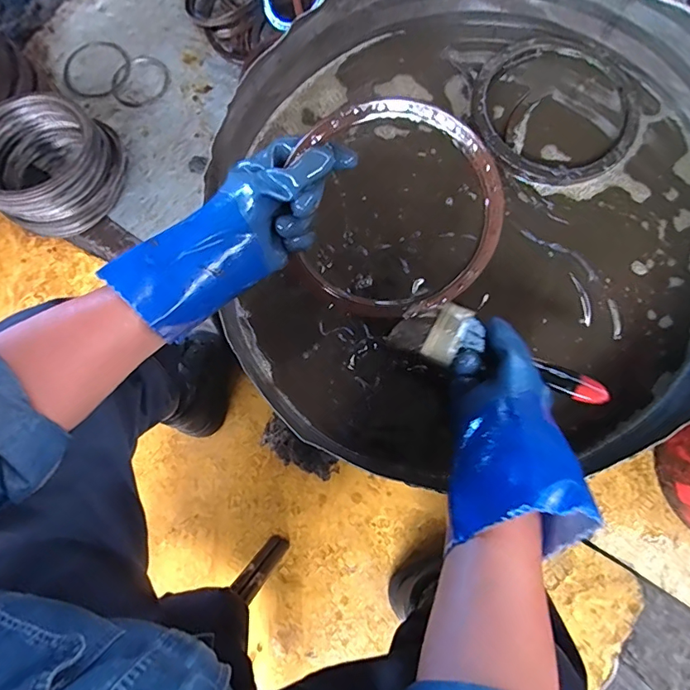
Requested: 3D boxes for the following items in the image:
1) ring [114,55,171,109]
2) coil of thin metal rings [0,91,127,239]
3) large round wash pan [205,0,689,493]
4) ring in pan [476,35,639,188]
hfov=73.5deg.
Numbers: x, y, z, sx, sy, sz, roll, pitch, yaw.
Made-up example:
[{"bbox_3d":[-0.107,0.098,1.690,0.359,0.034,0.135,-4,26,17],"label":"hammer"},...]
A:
[{"bbox_3d":[-0.420,-0.546,0.959,0.111,0.007,0.129,35,78,3],"label":"ring"},{"bbox_3d":[-0.531,-0.329,0.839,0.233,0.123,0.223,-1,79,5],"label":"coil of thin metal rings"},{"bbox_3d":[0.150,-0.151,0.515,0.561,0.125,0.550,-6,76,0],"label":"large round wash pan"},{"bbox_3d":[0.253,-0.285,0.554,0.193,0.021,0.197,-1,79,5],"label":"ring in pan"}]

